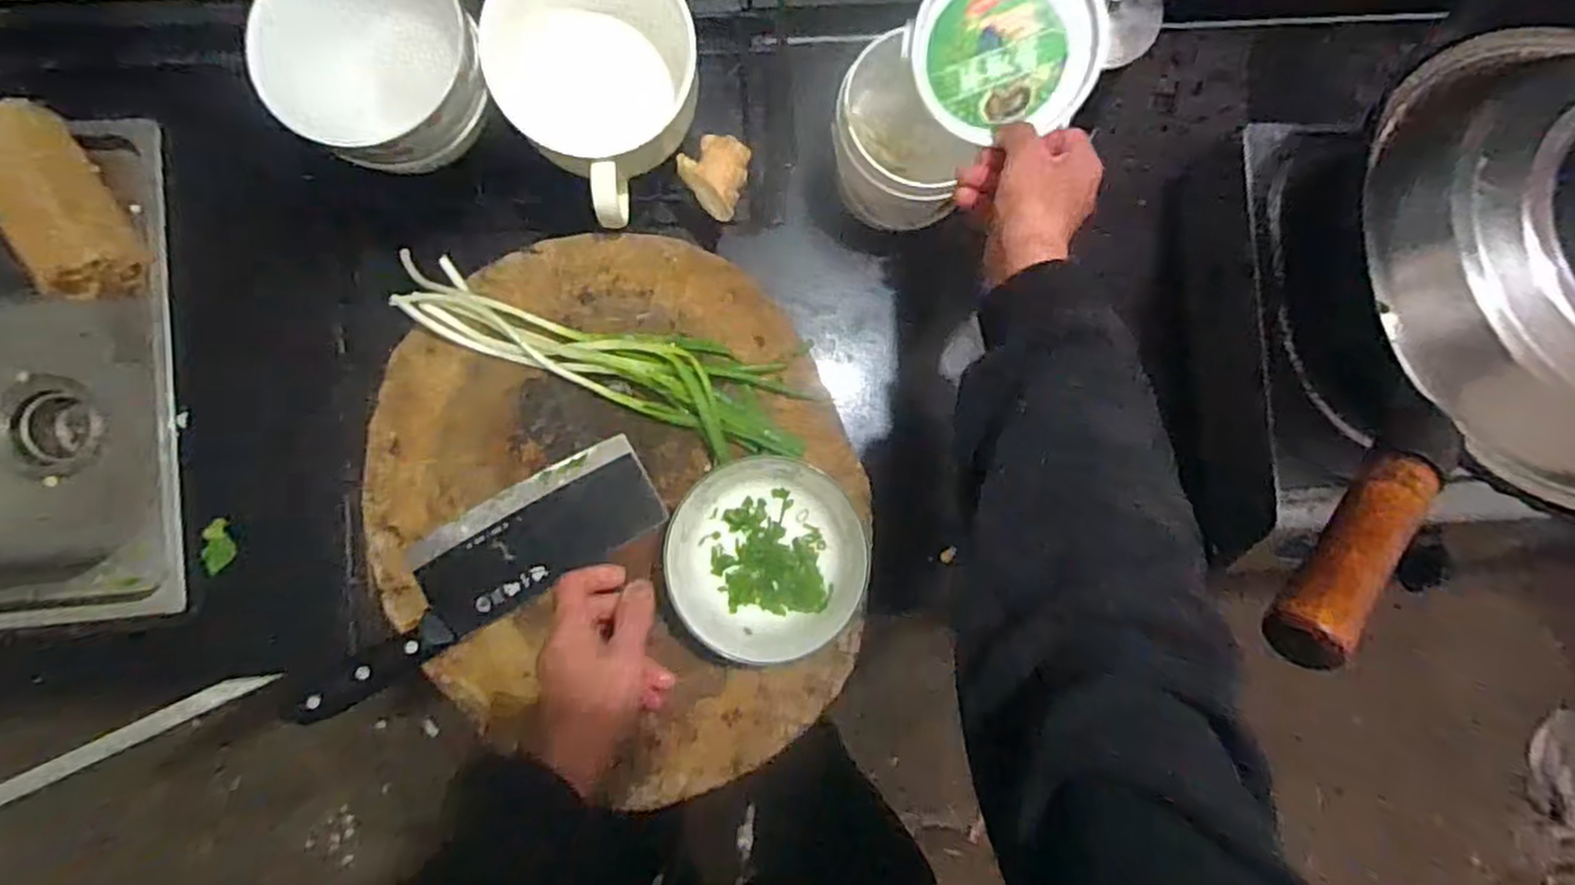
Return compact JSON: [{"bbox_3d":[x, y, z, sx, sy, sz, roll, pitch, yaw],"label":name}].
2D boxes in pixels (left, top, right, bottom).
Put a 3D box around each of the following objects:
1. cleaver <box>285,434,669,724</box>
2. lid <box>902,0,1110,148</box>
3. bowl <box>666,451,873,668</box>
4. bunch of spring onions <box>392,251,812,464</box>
[{"bbox_3d":[-0.230,0.094,0.539,0.281,0.025,0.075,-30,89,-6],"label":"cleaver"},{"bbox_3d":[0.148,-0.273,0.497,0.125,0.010,0.116,1,113,3],"label":"lid"},{"bbox_3d":[-0.011,0.085,0.534,0.143,0.067,0.141,0,86,-4],"label":"bowl"},{"bbox_3d":[-0.138,-0.061,0.559,0.311,0.022,0.092,13,85,-3],"label":"bunch of spring onions"}]

